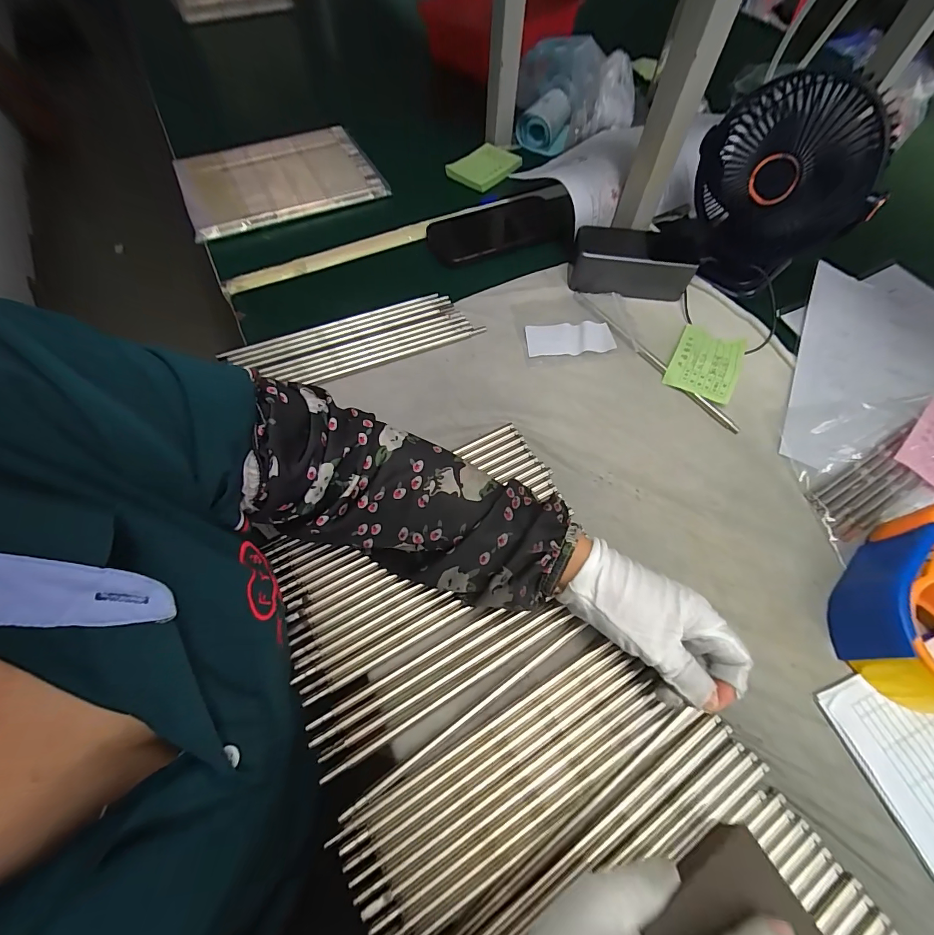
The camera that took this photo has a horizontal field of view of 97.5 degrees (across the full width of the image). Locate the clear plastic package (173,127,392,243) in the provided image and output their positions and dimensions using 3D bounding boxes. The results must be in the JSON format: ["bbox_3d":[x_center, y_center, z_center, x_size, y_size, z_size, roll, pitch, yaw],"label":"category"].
[{"bbox_3d":[-0.256,-0.395,0.557,0.243,0.013,0.175,-25,66,-13],"label":"clear plastic package"}]

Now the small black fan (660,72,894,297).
[{"bbox_3d":[0.303,-0.274,0.417,0.152,0.170,0.097,16,63,7],"label":"small black fan"}]

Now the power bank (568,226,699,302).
[{"bbox_3d":[0.182,-0.234,0.461,0.129,0.045,0.064,2,62,-1],"label":"power bank"}]

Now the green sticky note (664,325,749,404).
[{"bbox_3d":[0.247,-0.109,0.424,0.065,0.008,0.094,29,65,13],"label":"green sticky note"}]

